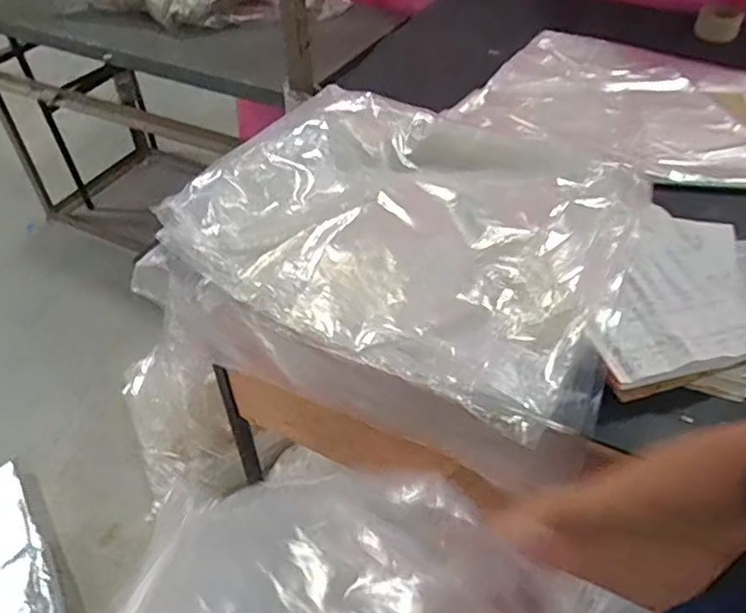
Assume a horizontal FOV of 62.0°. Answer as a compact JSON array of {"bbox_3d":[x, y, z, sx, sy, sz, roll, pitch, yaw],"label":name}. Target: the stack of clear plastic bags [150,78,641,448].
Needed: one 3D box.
[{"bbox_3d":[0.069,-0.142,0.872,0.542,0.079,0.504,23,50,22],"label":"stack of clear plastic bags"}]

